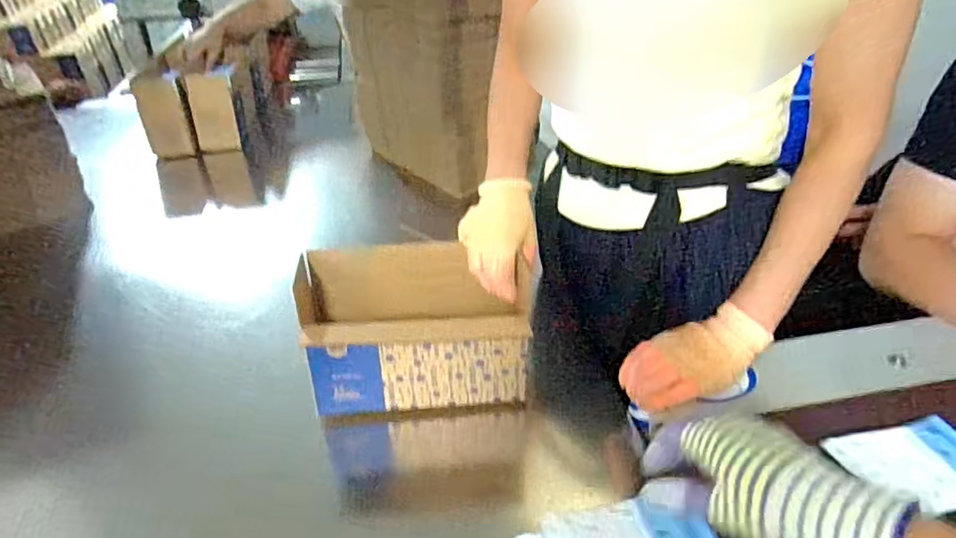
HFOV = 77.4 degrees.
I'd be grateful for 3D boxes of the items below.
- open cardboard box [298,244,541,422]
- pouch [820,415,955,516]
[{"bbox_3d":[-0.070,0.068,0.694,0.254,0.151,0.136,-6,34,-7],"label":"open cardboard box"},{"bbox_3d":[0.383,0.169,0.517,0.127,0.011,0.087,-7,34,-8],"label":"pouch"}]

